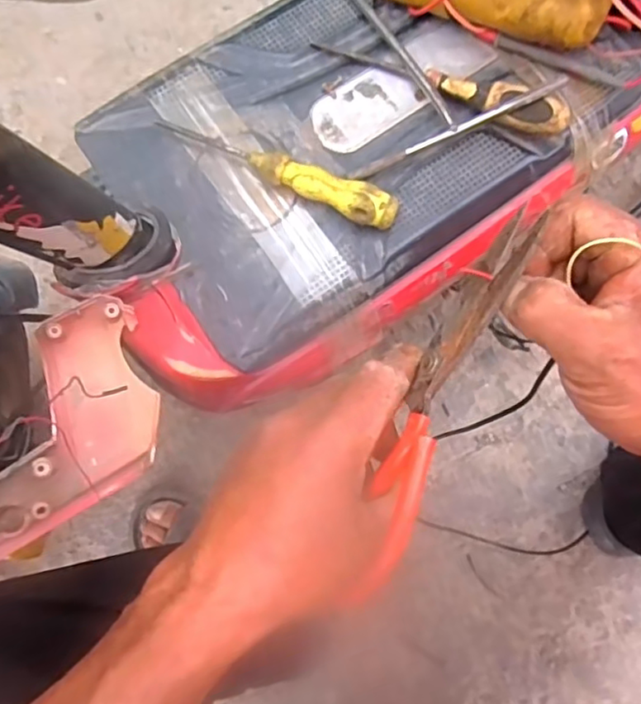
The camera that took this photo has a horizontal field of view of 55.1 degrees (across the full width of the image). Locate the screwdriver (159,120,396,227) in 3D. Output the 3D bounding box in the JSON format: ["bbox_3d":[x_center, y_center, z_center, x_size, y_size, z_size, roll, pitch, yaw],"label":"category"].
[{"bbox_3d":[-0.032,-0.142,0.479,0.195,0.023,0.027,24,80,5],"label":"screwdriver"}]

